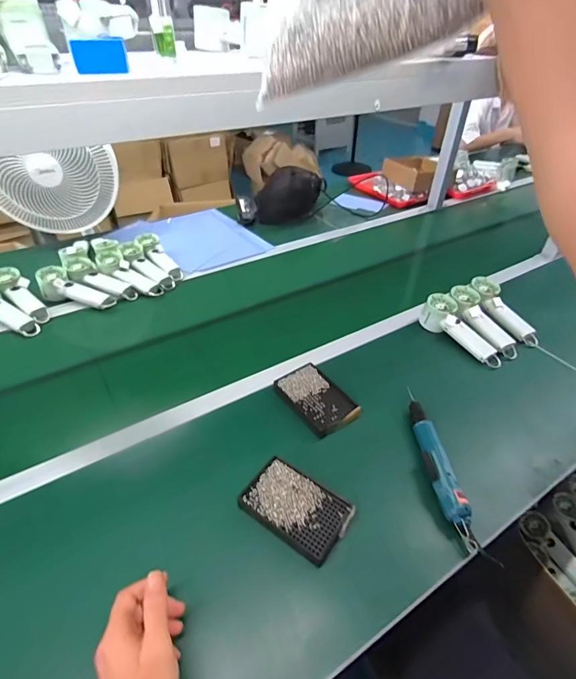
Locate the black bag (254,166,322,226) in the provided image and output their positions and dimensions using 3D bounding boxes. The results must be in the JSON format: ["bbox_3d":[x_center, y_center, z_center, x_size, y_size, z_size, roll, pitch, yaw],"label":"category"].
[{"bbox_3d":[-0.002,-0.505,1.308,0.134,0.165,0.243,24,46,25],"label":"black bag"}]

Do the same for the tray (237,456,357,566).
[{"bbox_3d":[0.010,0.233,0.534,0.142,0.026,0.088,26,46,27],"label":"tray"}]

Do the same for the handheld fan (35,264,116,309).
[{"bbox_3d":[-0.512,-0.114,0.934,0.194,0.058,0.063,21,42,-1],"label":"handheld fan"}]

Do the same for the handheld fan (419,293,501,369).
[{"bbox_3d":[0.368,-0.014,0.818,0.057,0.069,0.198,-24,60,-27],"label":"handheld fan"}]

